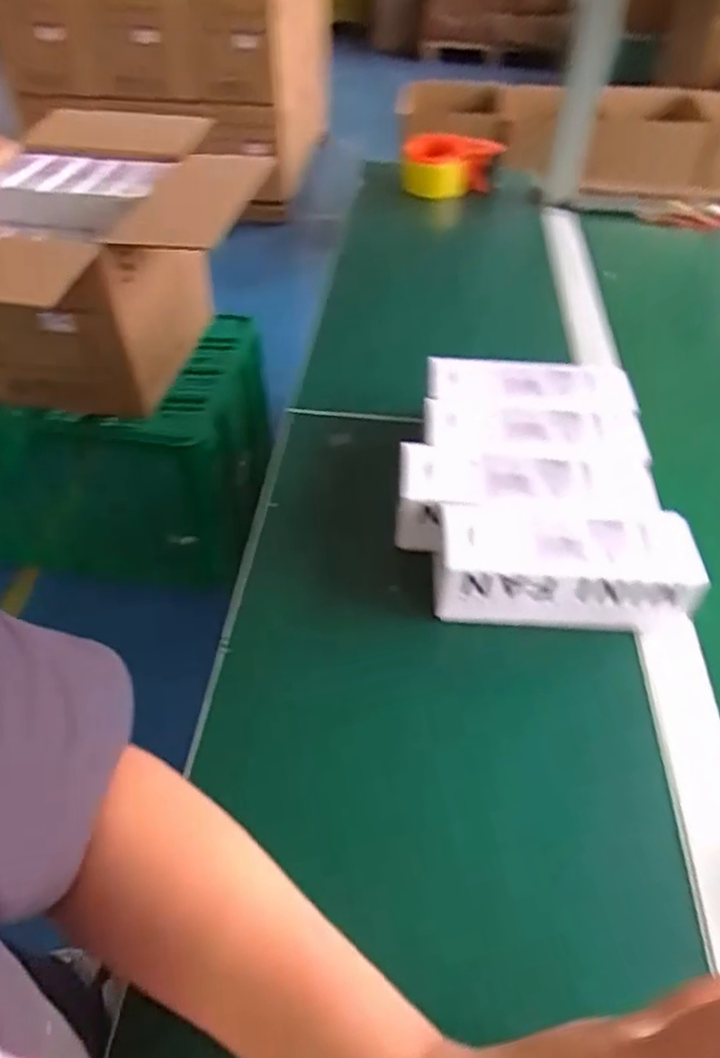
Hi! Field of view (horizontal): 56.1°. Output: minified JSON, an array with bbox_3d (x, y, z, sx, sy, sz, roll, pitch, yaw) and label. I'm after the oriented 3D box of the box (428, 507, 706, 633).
[{"bbox_3d":[0.143,0.028,0.489,0.180,0.060,0.067,3,47,1],"label":"box"}]

